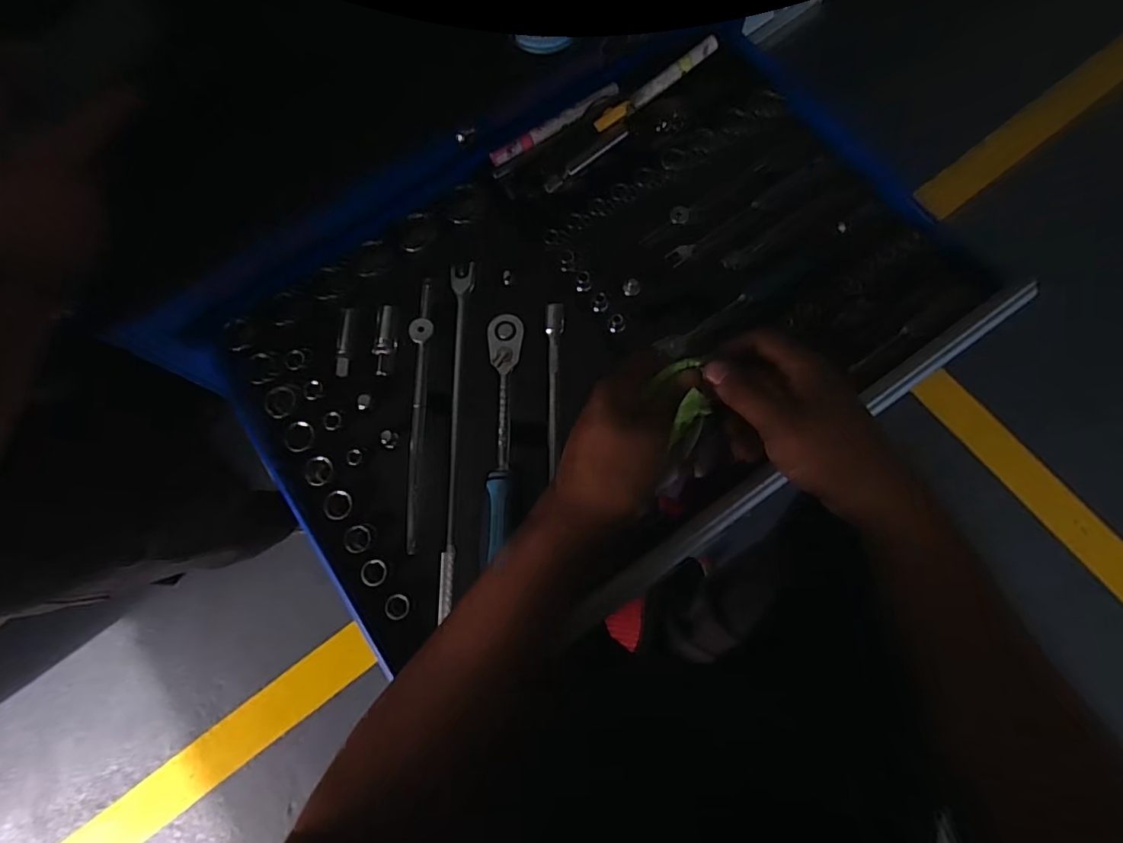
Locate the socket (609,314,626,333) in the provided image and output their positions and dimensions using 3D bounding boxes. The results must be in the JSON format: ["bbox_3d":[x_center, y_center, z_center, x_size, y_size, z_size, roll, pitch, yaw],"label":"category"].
[{"bbox_3d":[0.049,-0.086,0.493,0.015,0.014,0.016,0,78,1],"label":"socket"}]

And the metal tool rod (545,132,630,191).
[{"bbox_3d":[0.024,-0.244,0.526,0.093,0.007,0.011,-35,80,-6],"label":"metal tool rod"}]

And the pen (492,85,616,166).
[{"bbox_3d":[-0.006,-0.284,0.533,0.138,0.010,0.014,-33,79,-6],"label":"pen"}]

